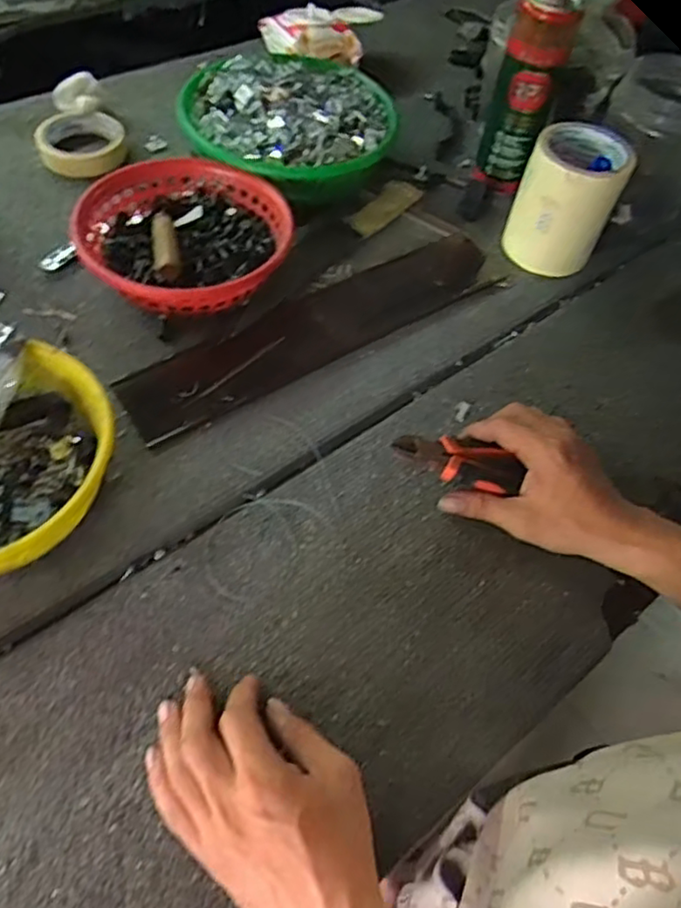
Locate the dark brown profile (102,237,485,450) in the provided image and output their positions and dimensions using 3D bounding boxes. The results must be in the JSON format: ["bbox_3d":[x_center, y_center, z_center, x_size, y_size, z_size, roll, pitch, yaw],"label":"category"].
[{"bbox_3d":[-0.013,-0.121,0.623,0.389,0.014,0.078,-29,64,-24],"label":"dark brown profile"}]

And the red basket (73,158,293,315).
[{"bbox_3d":[-0.141,-0.196,0.626,0.185,0.073,0.188,4,56,-4],"label":"red basket"}]

